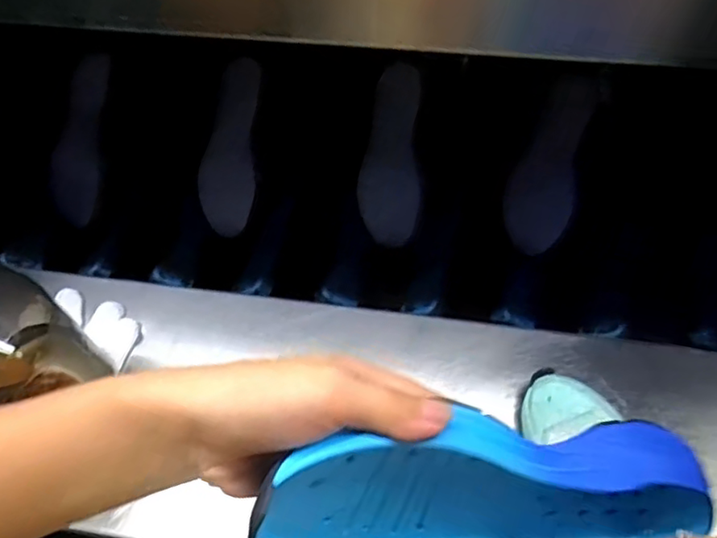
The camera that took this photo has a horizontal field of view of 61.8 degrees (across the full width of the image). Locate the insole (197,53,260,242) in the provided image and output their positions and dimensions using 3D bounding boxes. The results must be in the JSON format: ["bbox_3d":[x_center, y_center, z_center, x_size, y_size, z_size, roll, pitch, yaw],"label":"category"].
[{"bbox_3d":[-0.151,-0.148,0.713,0.067,0.014,0.213,4,81,6],"label":"insole"}]

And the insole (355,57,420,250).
[{"bbox_3d":[0.038,-0.132,0.690,0.066,0.010,0.210,4,81,6],"label":"insole"}]

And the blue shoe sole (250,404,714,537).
[{"bbox_3d":[0.062,0.110,0.302,0.229,0.093,0.047,7,29,-19],"label":"blue shoe sole"}]

